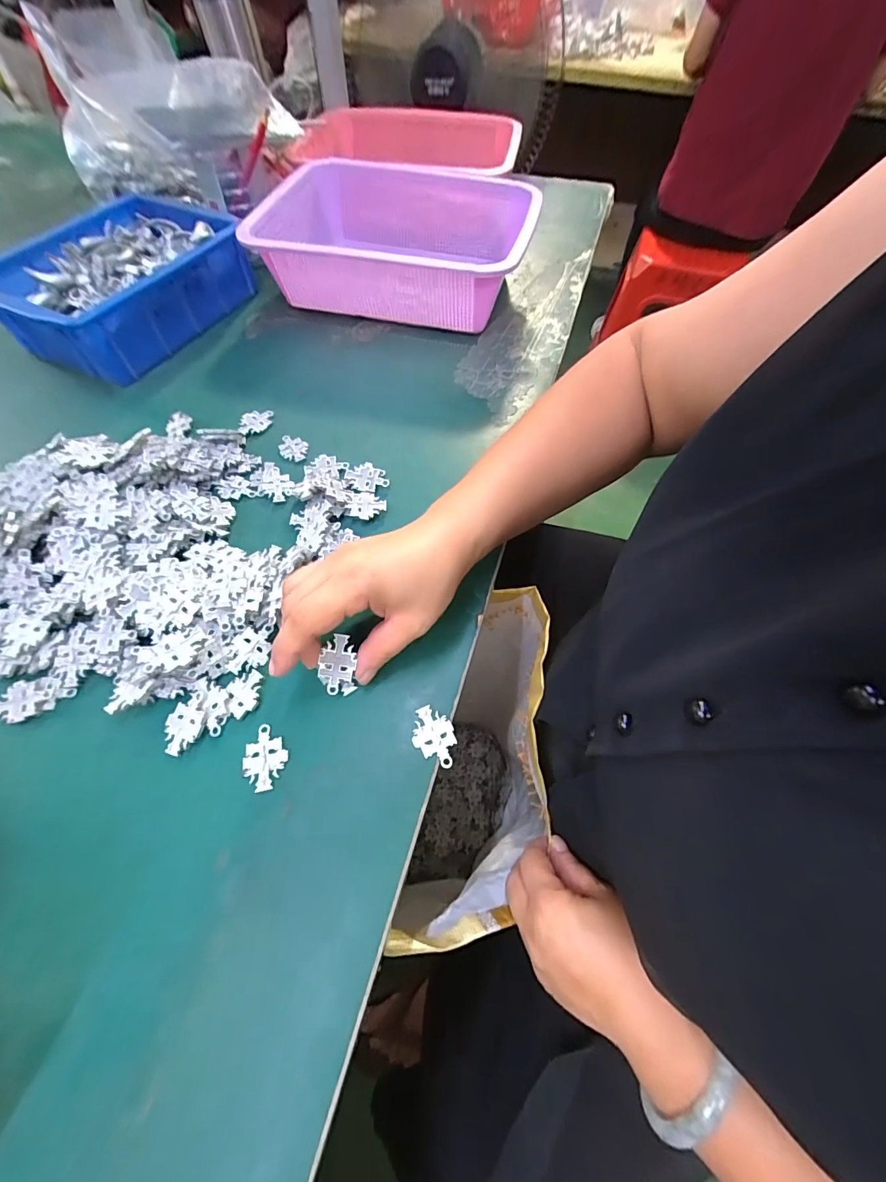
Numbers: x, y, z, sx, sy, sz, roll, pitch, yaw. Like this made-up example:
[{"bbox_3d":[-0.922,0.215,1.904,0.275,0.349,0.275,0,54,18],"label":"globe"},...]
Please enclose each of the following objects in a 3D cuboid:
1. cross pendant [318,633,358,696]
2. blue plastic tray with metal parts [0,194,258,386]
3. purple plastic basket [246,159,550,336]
[{"bbox_3d":[-0.068,0.047,0.277,0.022,0.007,0.039,1,90,-3],"label":"cross pendant"},{"bbox_3d":[-0.352,-0.340,0.473,0.171,0.080,0.234,24,63,13],"label":"blue plastic tray with metal parts"},{"bbox_3d":[-0.052,-0.407,0.511,0.291,0.090,0.242,14,61,8],"label":"purple plastic basket"}]

